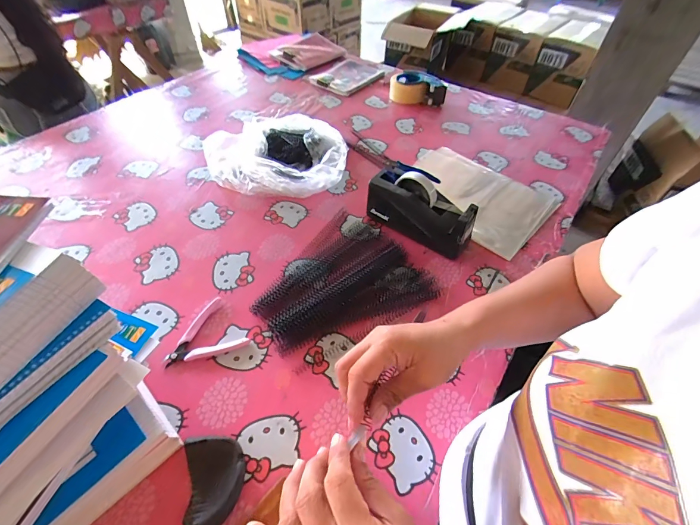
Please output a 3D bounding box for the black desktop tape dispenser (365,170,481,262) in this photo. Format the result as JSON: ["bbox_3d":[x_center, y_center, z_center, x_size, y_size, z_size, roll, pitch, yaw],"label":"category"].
[{"bbox_3d":[0.132,-0.099,0.647,0.201,0.113,0.066,29,55,19],"label":"black desktop tape dispenser"}]

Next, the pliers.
[{"bbox_3d":[-0.224,0.101,0.528,0.114,0.011,0.096,-14,53,-14],"label":"pliers"}]

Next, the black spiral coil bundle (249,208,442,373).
[{"bbox_3d":[-0.027,0.029,0.599,0.281,0.019,0.247,-29,58,-23],"label":"black spiral coil bundle"}]

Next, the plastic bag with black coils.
[{"bbox_3d":[-0.177,-0.253,0.792,0.344,0.070,0.242,8,51,4],"label":"plastic bag with black coils"}]

